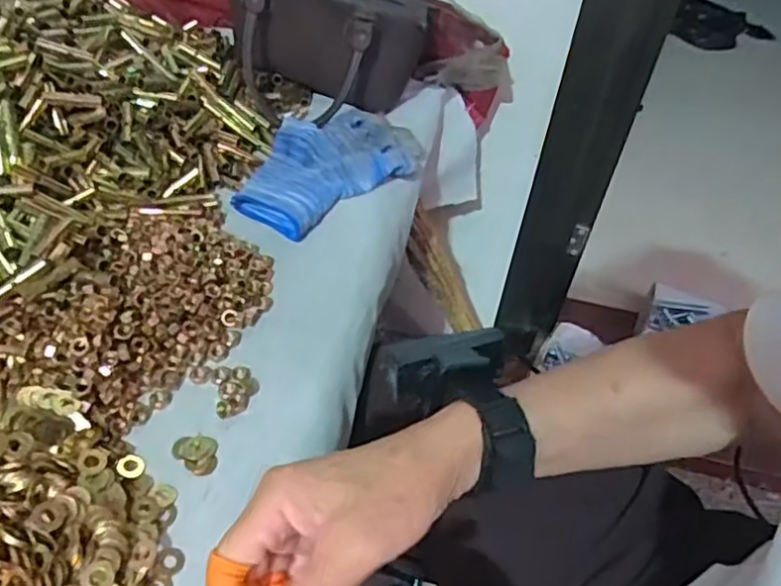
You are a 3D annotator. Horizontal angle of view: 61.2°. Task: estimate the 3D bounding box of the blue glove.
[{"bbox_3d":[-0.048,-0.117,0.592,0.186,0.048,0.081,-31,57,-31],"label":"blue glove"}]

